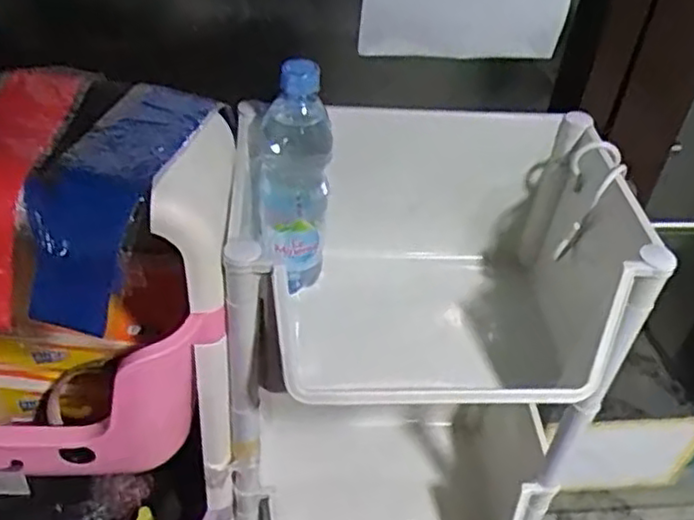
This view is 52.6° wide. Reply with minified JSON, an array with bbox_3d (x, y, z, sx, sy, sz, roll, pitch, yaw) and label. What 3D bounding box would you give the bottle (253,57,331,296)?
[{"bbox_3d":[-0.049,-0.073,0.647,0.066,0.230,0.065,-2,43,-8],"label":"bottle"}]

